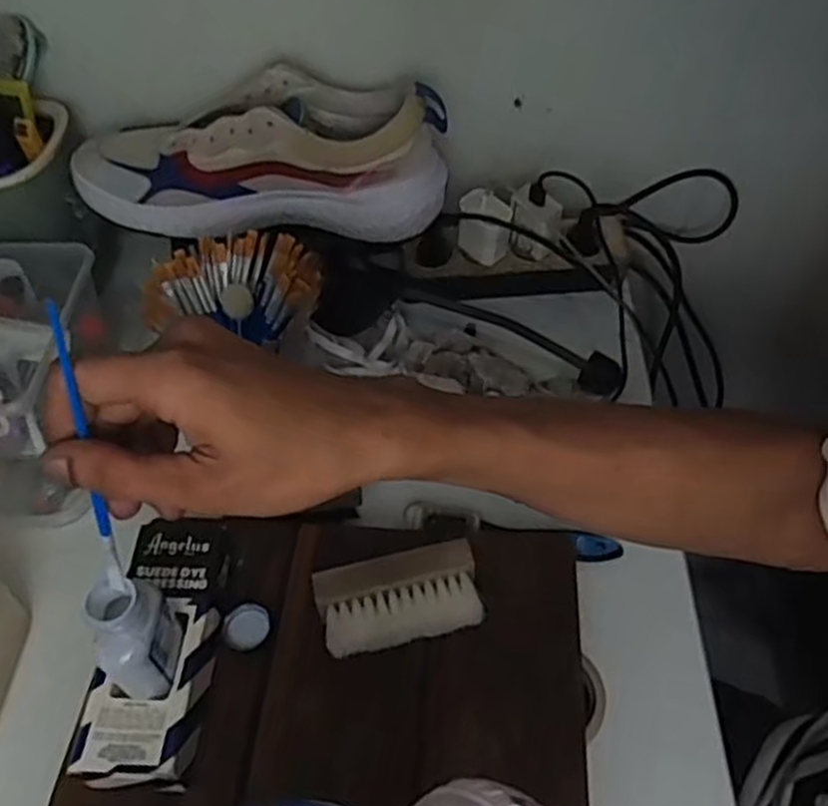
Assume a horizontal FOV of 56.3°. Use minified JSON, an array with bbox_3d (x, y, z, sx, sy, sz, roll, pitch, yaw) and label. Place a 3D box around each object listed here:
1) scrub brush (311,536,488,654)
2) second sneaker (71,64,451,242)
[{"bbox_3d":[-0.008,0.115,0.454,0.092,0.029,0.044,-10,52,-6],"label":"scrub brush"},{"bbox_3d":[-0.122,-0.197,0.615,0.292,0.093,0.089,1,52,2],"label":"second sneaker"}]

